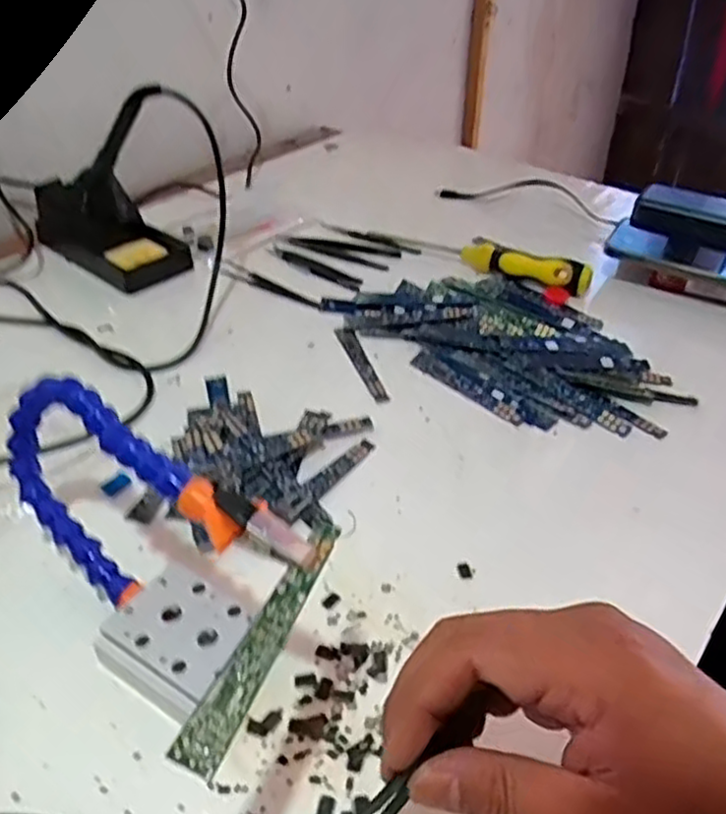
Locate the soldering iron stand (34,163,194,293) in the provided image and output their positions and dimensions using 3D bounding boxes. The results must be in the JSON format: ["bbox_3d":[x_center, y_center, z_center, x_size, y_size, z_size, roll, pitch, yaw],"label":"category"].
[{"bbox_3d":[-0.228,-0.169,0.653,0.153,0.069,0.072,29,46,29],"label":"soldering iron stand"}]

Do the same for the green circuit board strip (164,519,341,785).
[{"bbox_3d":[-0.032,0.076,0.249,0.014,0.006,0.099,14,39,18],"label":"green circuit board strip"}]

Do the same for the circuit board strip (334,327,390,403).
[{"bbox_3d":[-0.002,-0.033,0.544,0.014,0.004,0.098,-10,40,-14],"label":"circuit board strip"}]

